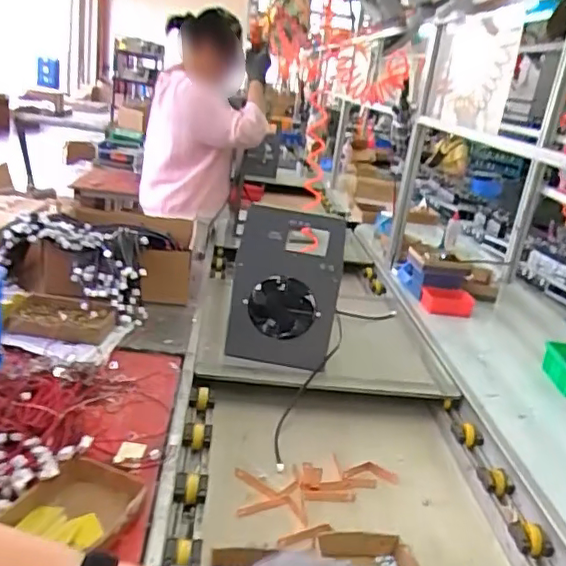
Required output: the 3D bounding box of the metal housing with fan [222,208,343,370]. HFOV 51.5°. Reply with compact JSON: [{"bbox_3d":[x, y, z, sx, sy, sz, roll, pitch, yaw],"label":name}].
[{"bbox_3d":[0.000,0.022,1.323,0.240,0.365,0.063,13,21,14],"label":"metal housing with fan"}]

